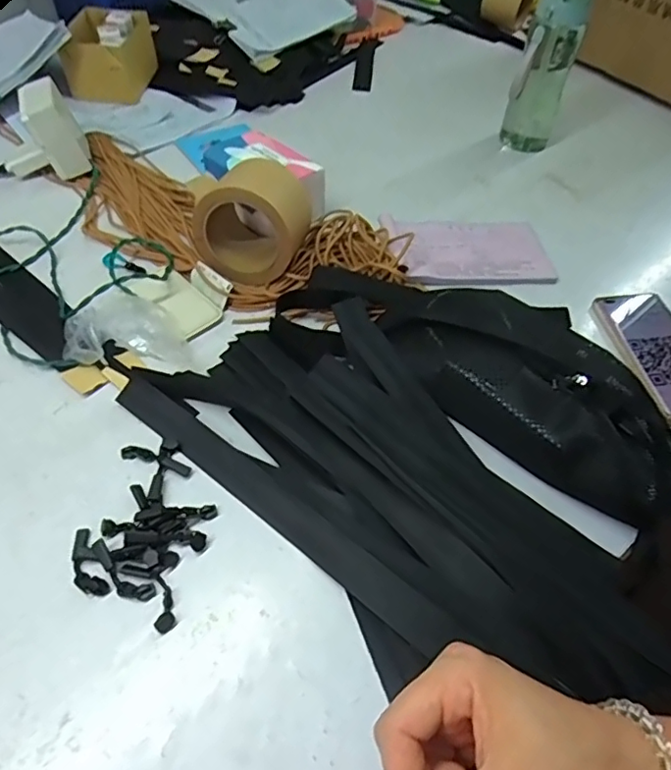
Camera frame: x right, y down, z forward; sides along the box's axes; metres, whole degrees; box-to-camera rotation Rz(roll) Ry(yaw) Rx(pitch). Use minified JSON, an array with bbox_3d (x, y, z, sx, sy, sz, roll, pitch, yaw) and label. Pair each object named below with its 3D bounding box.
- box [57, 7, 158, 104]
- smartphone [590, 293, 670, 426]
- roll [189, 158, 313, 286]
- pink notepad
[{"bbox_3d":[-0.348,-0.505,0.856,0.113,0.087,0.131,4,50,0],"label":"box"},{"bbox_3d":[0.330,-0.035,0.568,0.081,0.015,0.176,-5,51,-7],"label":"smartphone"},{"bbox_3d":[-0.084,-0.175,0.581,0.109,0.104,0.095,12,50,6],"label":"roll"},{"bbox_3d":[0.160,-0.164,0.657,0.183,0.010,0.124,-4,50,-6],"label":"pink notepad"}]

